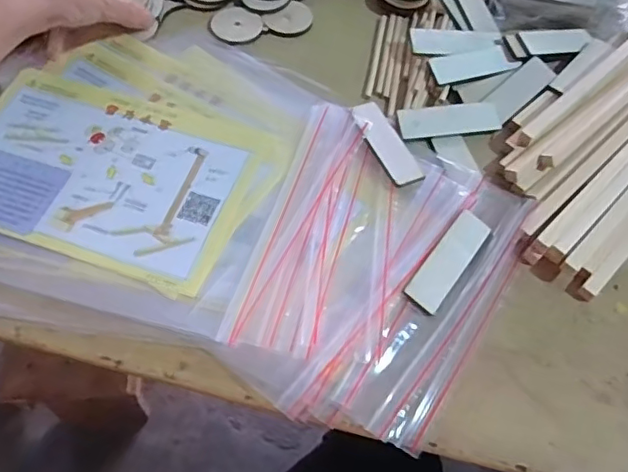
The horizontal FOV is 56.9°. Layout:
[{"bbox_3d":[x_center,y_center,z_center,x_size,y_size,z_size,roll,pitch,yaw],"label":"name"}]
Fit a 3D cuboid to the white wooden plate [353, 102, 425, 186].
[{"bbox_3d":[0.053,-0.069,0.428,0.026,0.005,0.078,-22,62,-16],"label":"white wooden plate"}]

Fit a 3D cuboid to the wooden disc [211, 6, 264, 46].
[{"bbox_3d":[-0.066,-0.180,0.494,0.043,0.005,0.043,2,59,-3],"label":"wooden disc"}]

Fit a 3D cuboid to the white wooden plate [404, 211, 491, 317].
[{"bbox_3d":[0.090,0.016,0.384,0.024,0.005,0.079,34,63,16],"label":"white wooden plate"}]

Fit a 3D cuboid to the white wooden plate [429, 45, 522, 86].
[{"bbox_3d":[0.129,-0.138,0.465,0.070,0.004,0.025,-14,77,-10],"label":"white wooden plate"}]

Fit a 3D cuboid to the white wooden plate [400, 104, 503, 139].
[{"bbox_3d":[0.103,-0.088,0.442,0.076,0.006,0.028,-6,59,-8],"label":"white wooden plate"}]

